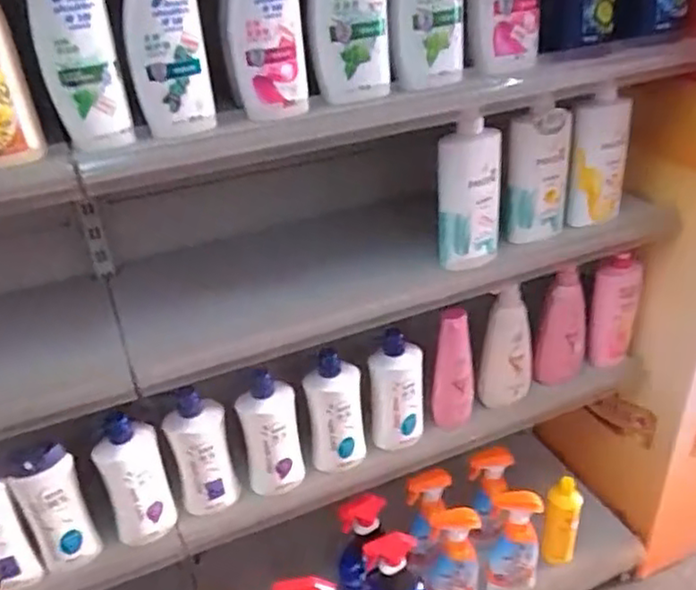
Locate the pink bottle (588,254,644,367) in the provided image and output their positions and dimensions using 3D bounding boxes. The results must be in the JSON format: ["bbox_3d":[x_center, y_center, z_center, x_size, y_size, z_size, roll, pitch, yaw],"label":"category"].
[{"bbox_3d":[0.521,0.036,1.330,0.082,0.240,0.046,8,34,18],"label":"pink bottle"}]

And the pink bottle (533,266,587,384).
[{"bbox_3d":[0.412,0.068,1.306,0.088,0.286,0.052,8,34,18],"label":"pink bottle"}]

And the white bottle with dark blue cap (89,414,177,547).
[{"bbox_3d":[-0.310,0.269,0.984,0.083,0.226,0.039,-23,37,-27],"label":"white bottle with dark blue cap"}]

